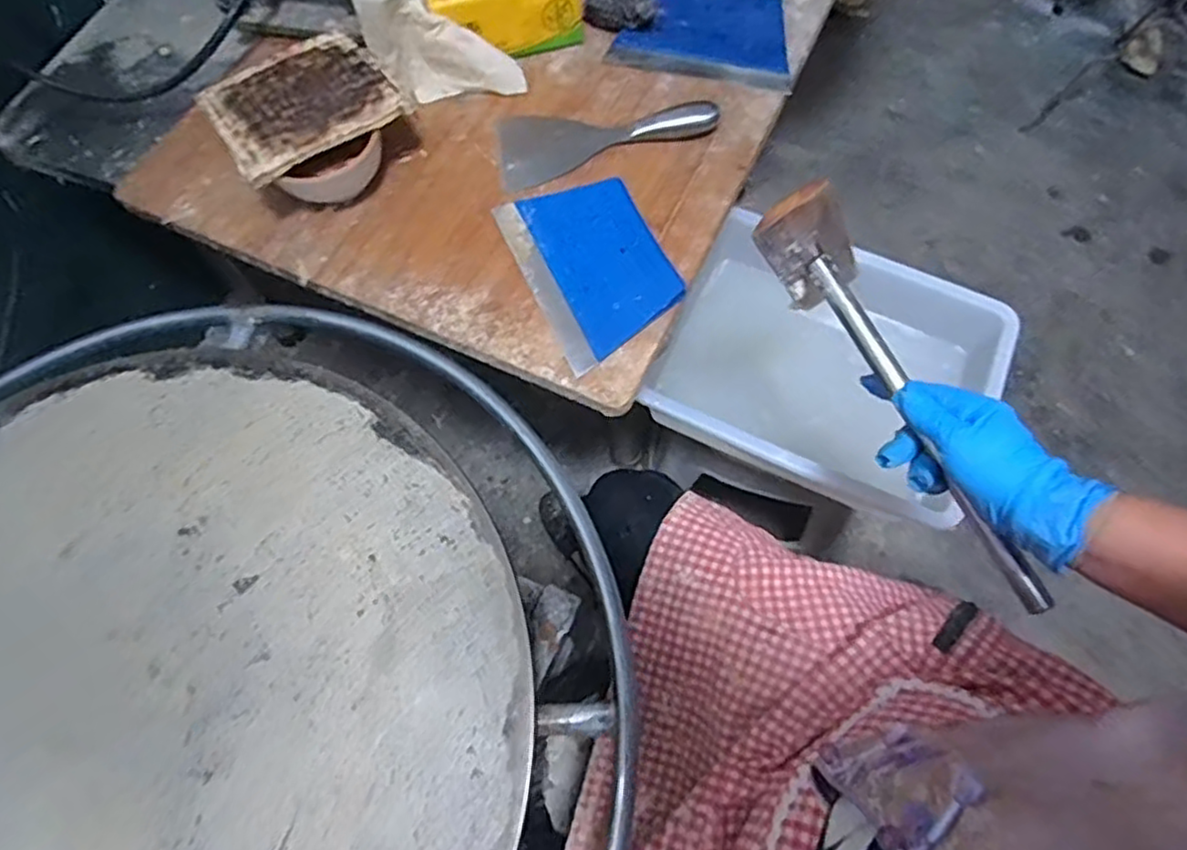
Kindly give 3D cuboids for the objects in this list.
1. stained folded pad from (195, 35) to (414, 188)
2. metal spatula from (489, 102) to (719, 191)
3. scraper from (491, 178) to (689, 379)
[{"bbox_3d":[-0.264,-0.295,0.621,0.155,0.013,0.123,-31,70,-10],"label":"stained folded pad"},{"bbox_3d":[0.014,-0.286,0.672,0.215,0.022,0.085,-10,67,-2],"label":"metal spatula"},{"bbox_3d":[-0.001,-0.150,0.622,0.121,0.021,0.181,-24,69,-8],"label":"scraper"}]

